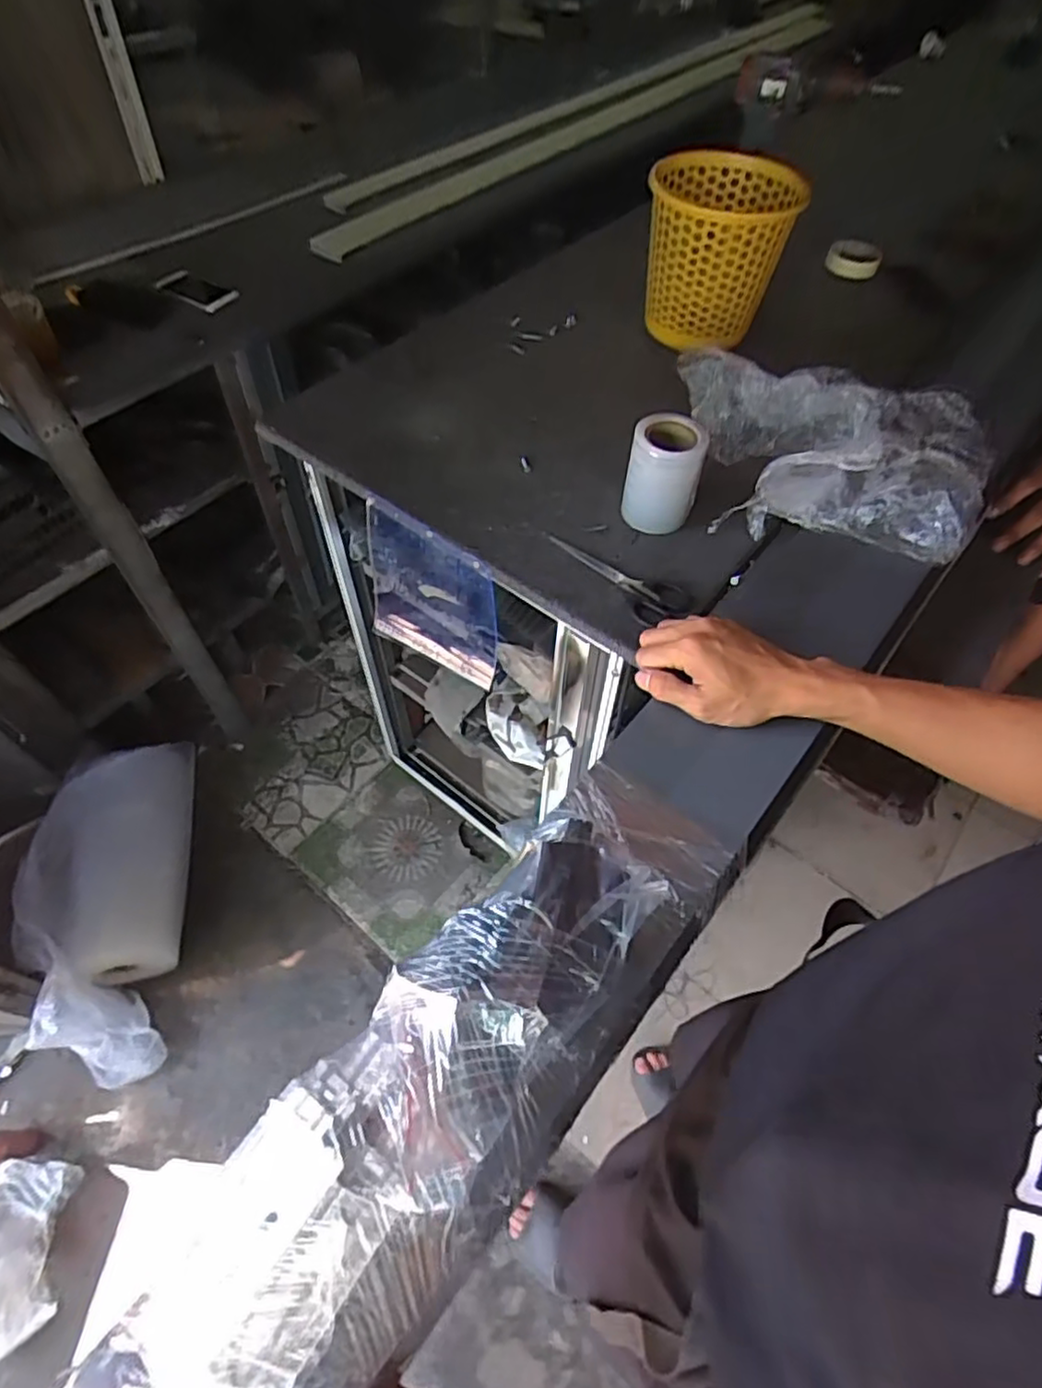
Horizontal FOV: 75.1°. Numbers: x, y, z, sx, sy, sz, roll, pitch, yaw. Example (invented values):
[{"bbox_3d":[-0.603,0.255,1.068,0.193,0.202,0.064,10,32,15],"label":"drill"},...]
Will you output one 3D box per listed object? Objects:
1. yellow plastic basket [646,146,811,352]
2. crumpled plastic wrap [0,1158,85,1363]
[{"bbox_3d":[0.266,-0.614,0.939,0.182,0.180,0.192,6,56,3],"label":"yellow plastic basket"},{"bbox_3d":[-0.891,1.010,1.166,0.153,0.055,0.339,-2,55,-3],"label":"crumpled plastic wrap"}]

